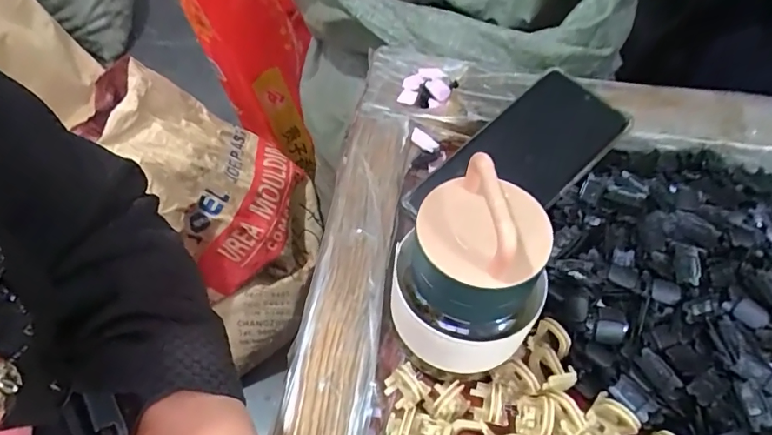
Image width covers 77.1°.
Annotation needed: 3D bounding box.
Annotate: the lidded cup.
[{"bbox_3d":[0.038,0.028,0.237,0.071,0.115,0.062,8,53,6],"label":"lidded cup"}]

